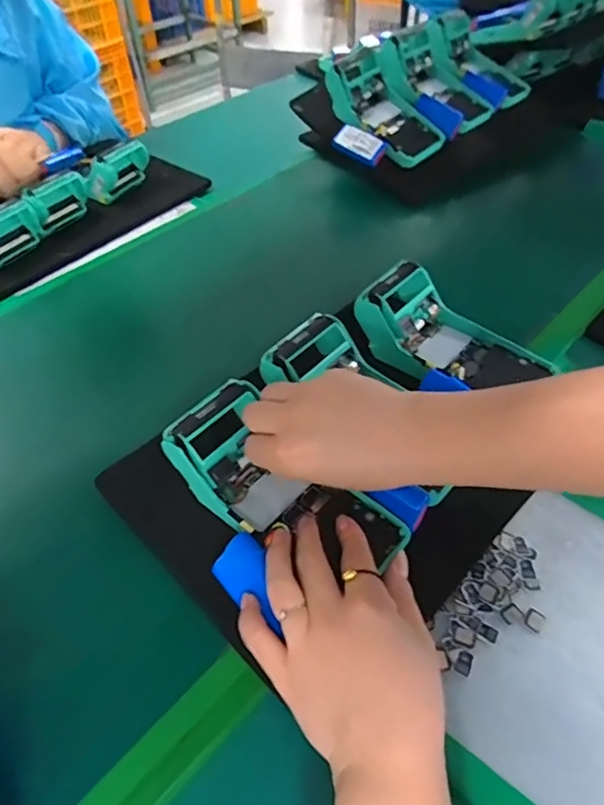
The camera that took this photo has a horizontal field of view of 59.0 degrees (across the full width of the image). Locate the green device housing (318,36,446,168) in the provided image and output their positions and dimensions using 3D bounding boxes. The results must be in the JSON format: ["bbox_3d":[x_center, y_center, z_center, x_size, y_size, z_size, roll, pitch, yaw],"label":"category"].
[{"bbox_3d":[0.112,-0.403,0.721,0.096,0.100,0.155,-32,52,-22],"label":"green device housing"}]

